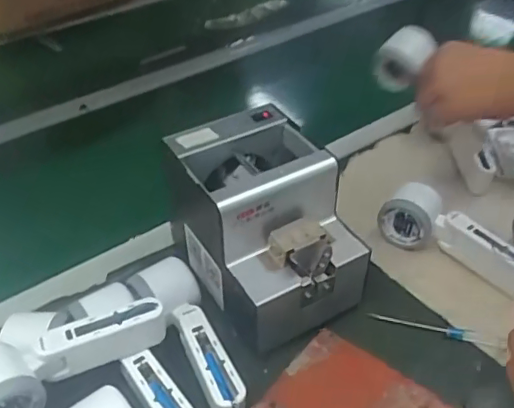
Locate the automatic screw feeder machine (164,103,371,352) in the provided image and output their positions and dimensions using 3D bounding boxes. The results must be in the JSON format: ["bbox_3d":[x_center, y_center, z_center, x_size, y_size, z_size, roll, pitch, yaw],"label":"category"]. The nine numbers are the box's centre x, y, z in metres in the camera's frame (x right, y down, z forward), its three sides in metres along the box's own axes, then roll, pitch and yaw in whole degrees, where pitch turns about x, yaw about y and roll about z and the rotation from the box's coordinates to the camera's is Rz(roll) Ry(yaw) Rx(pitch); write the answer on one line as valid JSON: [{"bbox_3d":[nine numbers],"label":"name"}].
[{"bbox_3d":[0.008,0.019,0.538,0.130,0.142,0.172,-20,43,-20],"label":"automatic screw feeder machine"}]

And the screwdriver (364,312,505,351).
[{"bbox_3d":[0.172,0.120,0.532,0.126,0.008,0.012,11,42,15],"label":"screwdriver"}]

